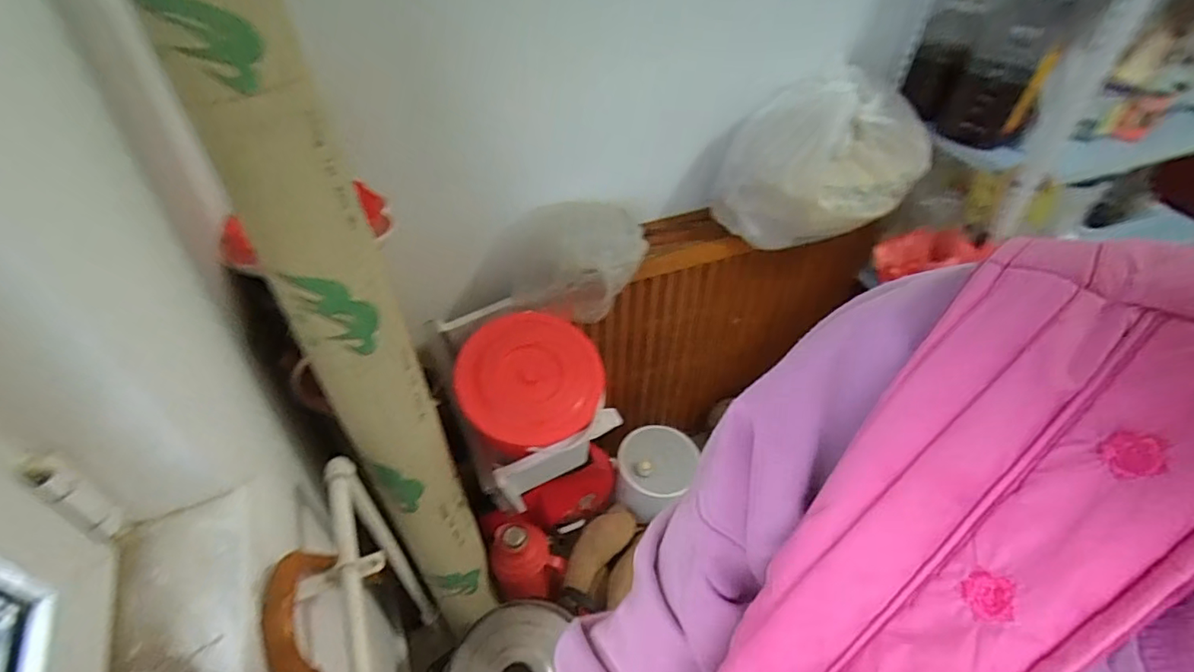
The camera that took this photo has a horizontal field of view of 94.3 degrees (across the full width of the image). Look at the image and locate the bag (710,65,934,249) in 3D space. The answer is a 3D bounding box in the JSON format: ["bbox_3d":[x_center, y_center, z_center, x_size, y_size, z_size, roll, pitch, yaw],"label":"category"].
[{"bbox_3d":[0.499,-0.378,1.207,0.460,0.301,0.257,-9,46,-12],"label":"bag"}]

